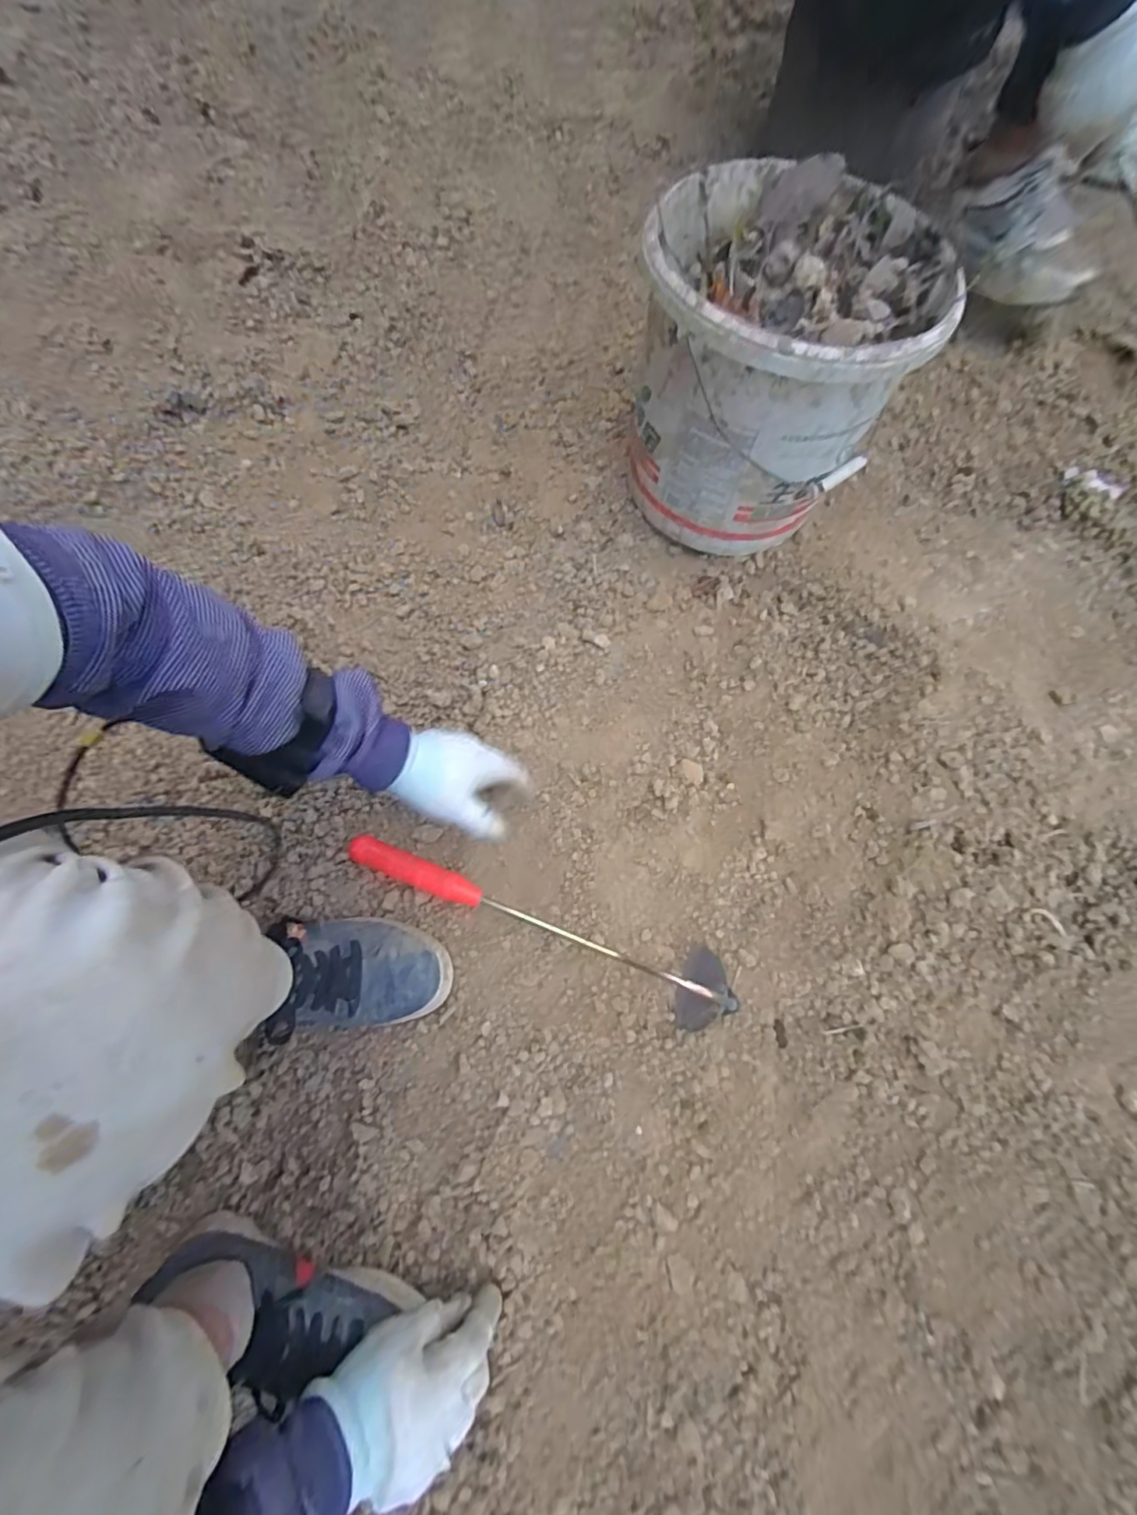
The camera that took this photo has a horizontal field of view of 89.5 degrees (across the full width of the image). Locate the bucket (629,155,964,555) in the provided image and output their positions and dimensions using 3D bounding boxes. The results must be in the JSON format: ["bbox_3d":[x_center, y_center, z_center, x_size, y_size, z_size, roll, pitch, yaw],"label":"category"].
[{"bbox_3d":[0.199,-0.386,0.589,0.243,0.249,0.260,-1,70,2],"label":"bucket"}]

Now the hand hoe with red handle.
[{"bbox_3d":[-0.030,0.147,0.508,0.359,0.050,0.063,19,72,8],"label":"hand hoe with red handle"}]

